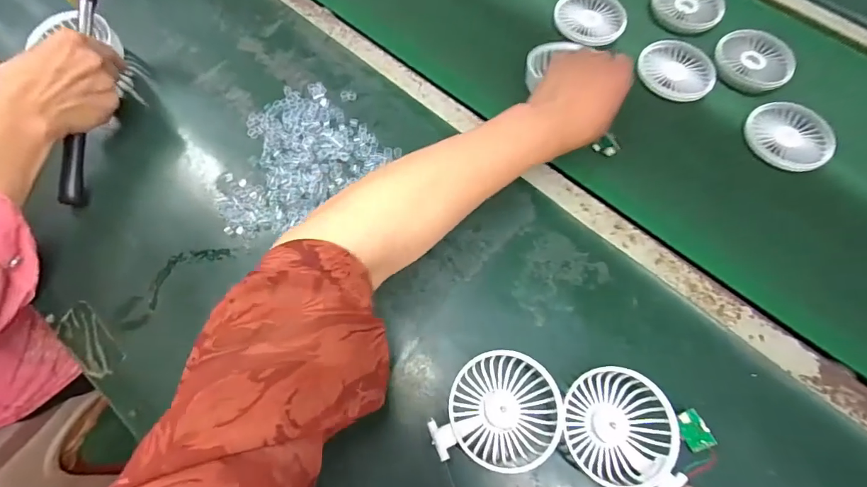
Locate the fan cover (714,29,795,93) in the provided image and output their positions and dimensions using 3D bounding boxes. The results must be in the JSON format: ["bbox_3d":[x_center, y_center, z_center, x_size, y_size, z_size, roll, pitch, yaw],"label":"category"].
[{"bbox_3d":[0.389,-0.225,0.515,0.087,0.014,0.087,-24,72,-11],"label":"fan cover"}]

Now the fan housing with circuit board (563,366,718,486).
[{"bbox_3d":[0.166,0.158,0.344,0.117,0.034,0.084,27,71,8],"label":"fan housing with circuit board"}]

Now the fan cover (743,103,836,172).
[{"bbox_3d":[0.406,-0.123,0.481,0.090,0.018,0.090,29,71,8],"label":"fan cover"}]

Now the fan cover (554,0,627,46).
[{"bbox_3d":[0.196,-0.288,0.539,0.087,0.019,0.083,-22,72,-10],"label":"fan cover"}]

